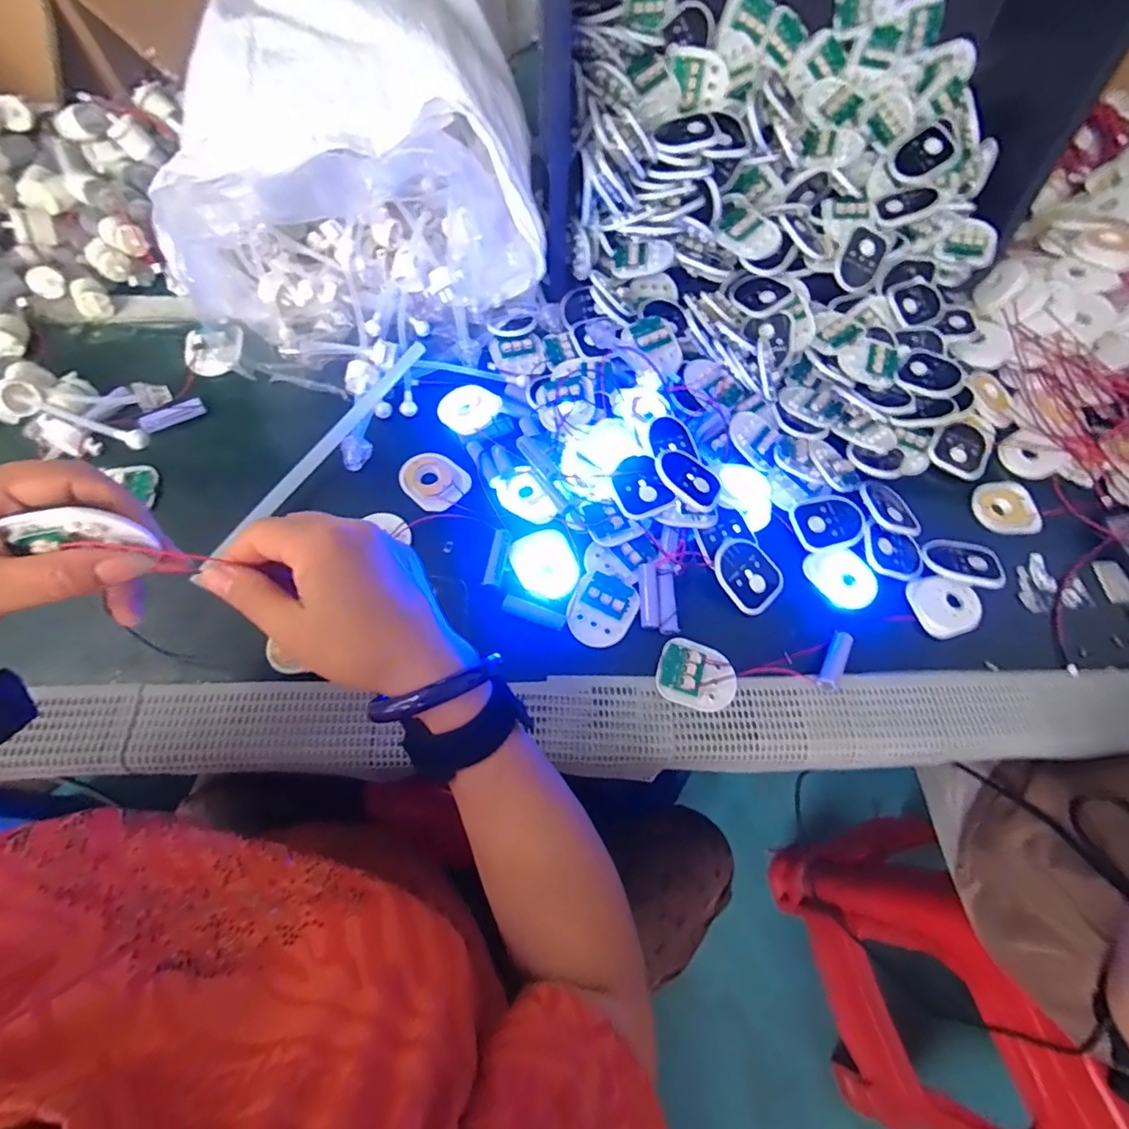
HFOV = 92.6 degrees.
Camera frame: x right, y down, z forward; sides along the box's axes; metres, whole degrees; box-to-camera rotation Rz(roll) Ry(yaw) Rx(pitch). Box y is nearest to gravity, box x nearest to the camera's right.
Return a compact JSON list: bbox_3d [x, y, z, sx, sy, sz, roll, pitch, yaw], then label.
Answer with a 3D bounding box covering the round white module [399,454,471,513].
[{"bbox_3d":[-0.113,-0.072,0.463,0.056,0.005,0.050,40,72,12],"label":"round white module"}]

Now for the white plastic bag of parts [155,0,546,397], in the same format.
[{"bbox_3d":[-0.183,-0.444,0.521,0.295,0.156,0.554,-5,63,-6],"label":"white plastic bag of parts"}]

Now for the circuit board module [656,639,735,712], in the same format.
[{"bbox_3d":[0.098,0.083,0.400,0.056,0.011,0.049,22,69,5],"label":"circuit board module"}]

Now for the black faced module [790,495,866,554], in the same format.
[{"bbox_3d":[0.227,-0.036,0.463,0.058,0.007,0.049,-10,70,-7],"label":"black faced module"}]

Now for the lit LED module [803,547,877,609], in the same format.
[{"bbox_3d":[0.231,0.011,0.447,0.045,0.008,0.054,-25,72,-12],"label":"lit LED module"}]

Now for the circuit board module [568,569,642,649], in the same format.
[{"bbox_3d":[0.031,0.033,0.419,0.049,0.009,0.061,26,70,7],"label":"circuit board module"}]

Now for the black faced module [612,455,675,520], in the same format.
[{"bbox_3d":[0.060,-0.062,0.435,0.041,0.012,0.053,-20,71,-11],"label":"black faced module"}]

